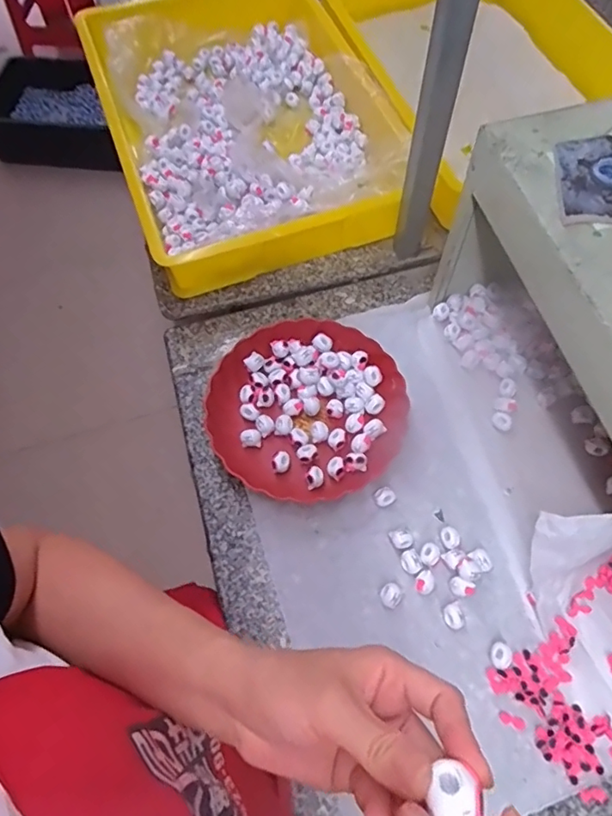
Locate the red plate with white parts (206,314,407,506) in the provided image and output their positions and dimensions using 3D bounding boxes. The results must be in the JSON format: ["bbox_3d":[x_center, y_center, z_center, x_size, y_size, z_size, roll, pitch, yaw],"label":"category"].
[{"bbox_3d":[0.003,-0.001,0.688,0.234,0.046,0.233,-1,64,1],"label":"red plate with white parts"}]

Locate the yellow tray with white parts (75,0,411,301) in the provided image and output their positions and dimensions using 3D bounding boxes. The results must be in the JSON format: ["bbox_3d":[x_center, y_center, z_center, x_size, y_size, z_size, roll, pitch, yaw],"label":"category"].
[{"bbox_3d":[-0.112,-0.491,0.881,0.398,0.099,0.601,-19,65,-7],"label":"yellow tray with white parts"}]

